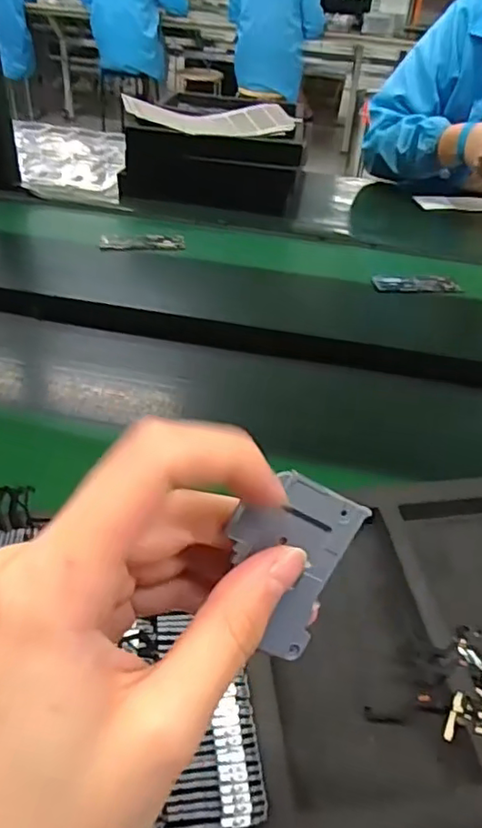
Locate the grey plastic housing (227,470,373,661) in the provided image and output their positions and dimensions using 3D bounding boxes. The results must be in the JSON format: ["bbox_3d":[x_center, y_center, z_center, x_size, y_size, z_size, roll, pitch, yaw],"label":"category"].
[{"bbox_3d":[0.012,0.041,0.159,0.033,0.048,0.004,23,4,-17],"label":"grey plastic housing"}]

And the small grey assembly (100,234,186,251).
[{"bbox_3d":[-0.147,-0.257,0.873,0.122,0.016,0.036,-2,40,-9],"label":"small grey assembly"}]

